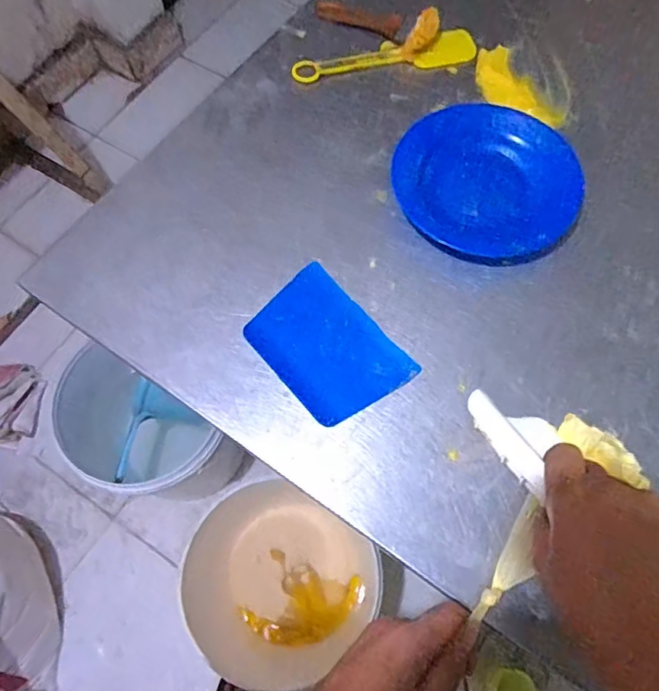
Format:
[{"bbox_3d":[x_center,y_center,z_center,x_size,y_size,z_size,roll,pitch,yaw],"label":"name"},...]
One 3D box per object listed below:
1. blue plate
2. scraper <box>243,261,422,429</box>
[{"bbox_3d":[0.143,-0.150,0.493,0.160,0.031,0.141,24,70,11],"label":"blue plate"},{"bbox_3d":[-0.004,0.000,0.448,0.091,0.004,0.128,-37,74,-17],"label":"scraper"}]

